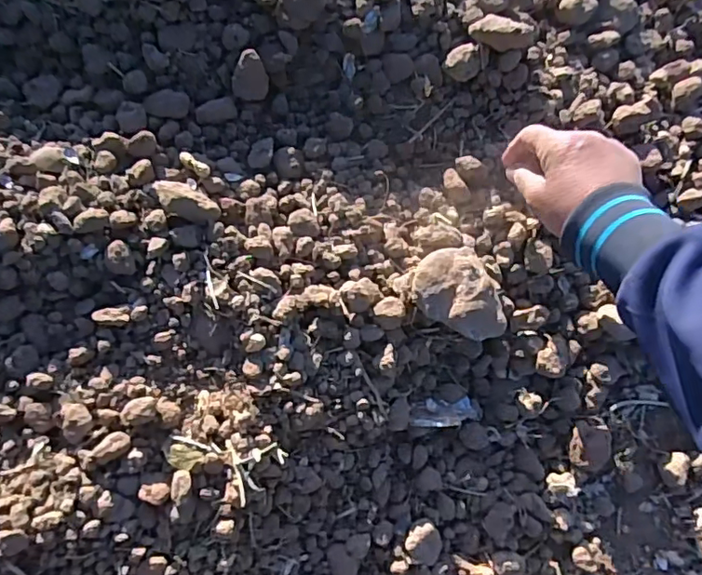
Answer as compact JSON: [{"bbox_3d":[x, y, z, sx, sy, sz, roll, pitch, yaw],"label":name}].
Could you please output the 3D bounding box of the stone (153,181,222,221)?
[{"bbox_3d":[-0.124,-0.064,0.420,0.051,0.018,0.024,23,81,-22],"label":"stone"}]

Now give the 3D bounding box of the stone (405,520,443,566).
[{"bbox_3d":[0.061,0.213,0.452,0.031,0.013,0.035,-36,83,-4],"label":"stone"}]

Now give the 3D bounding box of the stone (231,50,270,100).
[{"bbox_3d":[-0.083,-0.179,0.465,0.031,0.040,0.008,-4,38,-27],"label":"stone"}]

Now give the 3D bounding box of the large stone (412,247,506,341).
[{"bbox_3d":[0.091,0.004,0.448,0.084,0.052,0.065,24,83,4],"label":"large stone"}]

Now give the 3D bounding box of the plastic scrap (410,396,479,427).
[{"bbox_3d":[0.080,0.106,0.465,0.059,0.014,0.022,-2,82,1],"label":"plastic scrap"}]

